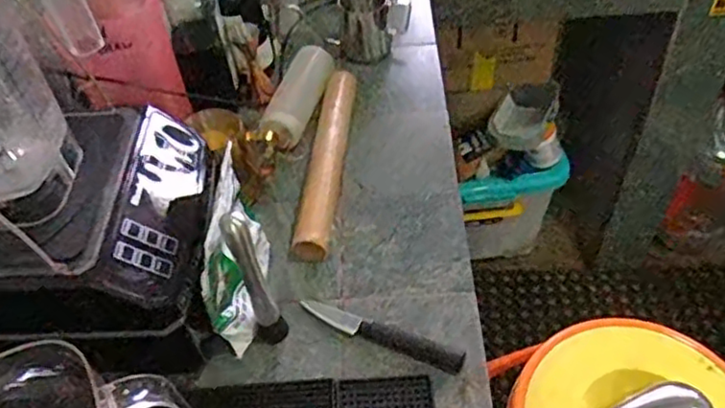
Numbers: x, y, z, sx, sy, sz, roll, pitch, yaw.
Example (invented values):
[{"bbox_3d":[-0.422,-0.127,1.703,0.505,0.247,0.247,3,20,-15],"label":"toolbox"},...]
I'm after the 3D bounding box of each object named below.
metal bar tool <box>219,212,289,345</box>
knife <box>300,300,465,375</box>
[{"bbox_3d":[-0.104,0.080,0.627,0.028,0.197,0.025,-23,53,-13],"label":"metal bar tool"},{"bbox_3d":[0.020,0.143,0.702,0.181,0.019,0.024,16,55,17],"label":"knife"}]

